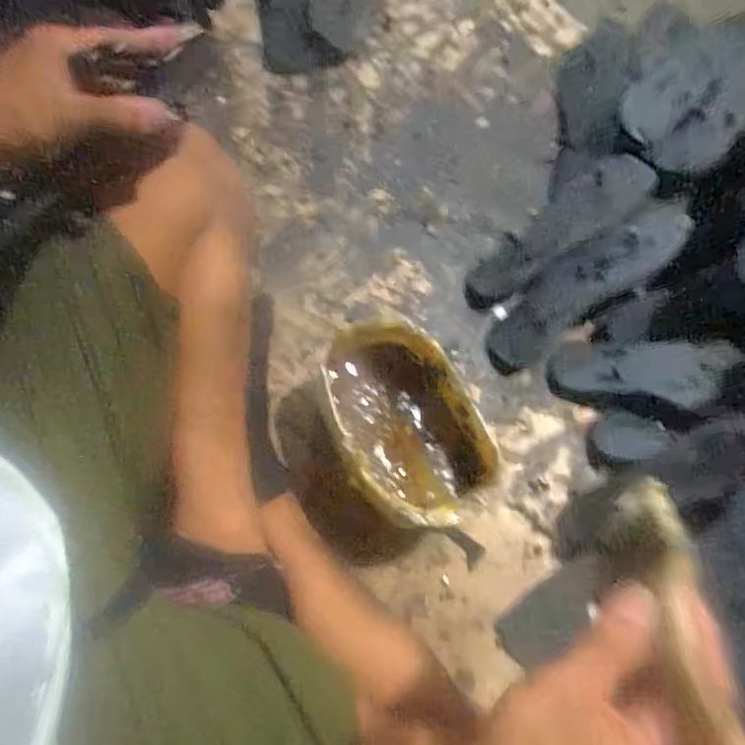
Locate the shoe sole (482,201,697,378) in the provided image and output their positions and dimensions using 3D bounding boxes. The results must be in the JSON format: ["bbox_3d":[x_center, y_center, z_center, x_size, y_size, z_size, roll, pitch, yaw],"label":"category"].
[{"bbox_3d":[0.234,-0.101,0.642,0.251,0.025,0.076,-39,77,14],"label":"shoe sole"}]

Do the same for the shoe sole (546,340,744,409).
[{"bbox_3d":[0.288,0.000,0.612,0.183,0.016,0.067,-1,72,30],"label":"shoe sole"}]

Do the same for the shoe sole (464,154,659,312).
[{"bbox_3d":[0.214,-0.163,0.666,0.246,0.030,0.073,-38,78,6],"label":"shoe sole"}]

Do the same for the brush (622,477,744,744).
[{"bbox_3d":[0.146,0.125,0.254,0.023,0.016,0.164,2,48,-1],"label":"brush"}]

